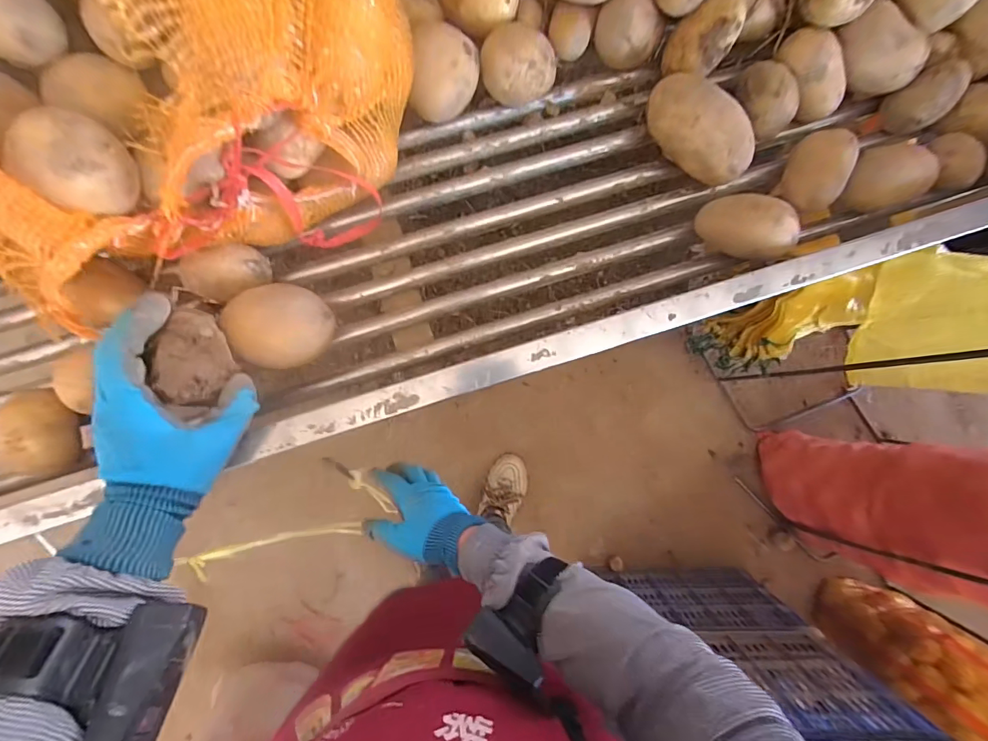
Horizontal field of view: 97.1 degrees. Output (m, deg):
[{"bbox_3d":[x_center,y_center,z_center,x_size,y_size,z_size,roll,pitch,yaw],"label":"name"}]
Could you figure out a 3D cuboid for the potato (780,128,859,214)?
[{"bbox_3d":[0.306,-0.186,0.415,0.047,0.043,0.077,21,90,-1],"label":"potato"}]

